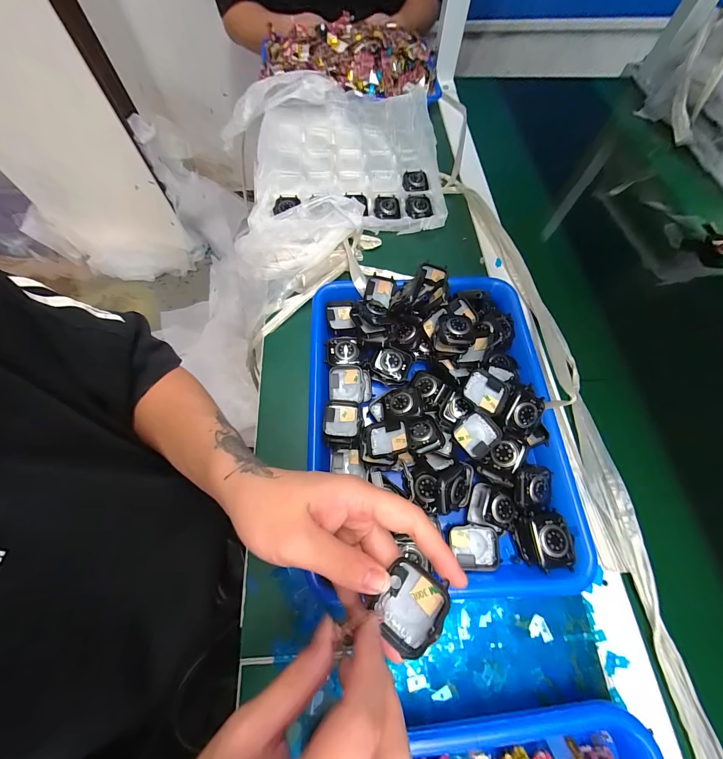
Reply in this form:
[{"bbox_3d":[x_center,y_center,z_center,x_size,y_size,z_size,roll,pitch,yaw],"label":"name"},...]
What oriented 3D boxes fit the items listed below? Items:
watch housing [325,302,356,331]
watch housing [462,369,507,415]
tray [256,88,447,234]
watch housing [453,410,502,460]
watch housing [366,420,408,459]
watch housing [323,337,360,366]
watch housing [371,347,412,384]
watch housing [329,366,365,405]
[{"bbox_3d":[-0.026,-0.075,0.379,0.032,0.010,0.042,-5,66,-2],"label":"watch housing"},{"bbox_3d":[0.122,0.012,0.314,0.041,0.008,0.036,28,81,0],"label":"watch housing"},{"bbox_3d":[-0.021,-0.361,0.505,0.287,0.047,0.301,-3,66,-2],"label":"tray"},{"bbox_3d":[0.114,0.053,0.307,0.039,0.013,0.037,-42,72,-17],"label":"watch housing"},{"bbox_3d":[0.023,0.059,0.309,0.040,0.014,0.040,-11,65,15],"label":"watch housing"},{"bbox_3d":[-0.022,-0.032,0.355,0.038,0.010,0.034,-2,66,-1],"label":"watch housing"},{"bbox_3d":[0.033,-0.017,0.350,0.041,0.010,0.036,16,67,7],"label":"watch housing"},{"bbox_3d":[-0.017,0.005,0.344,0.038,0.006,0.039,-1,85,1],"label":"watch housing"}]

